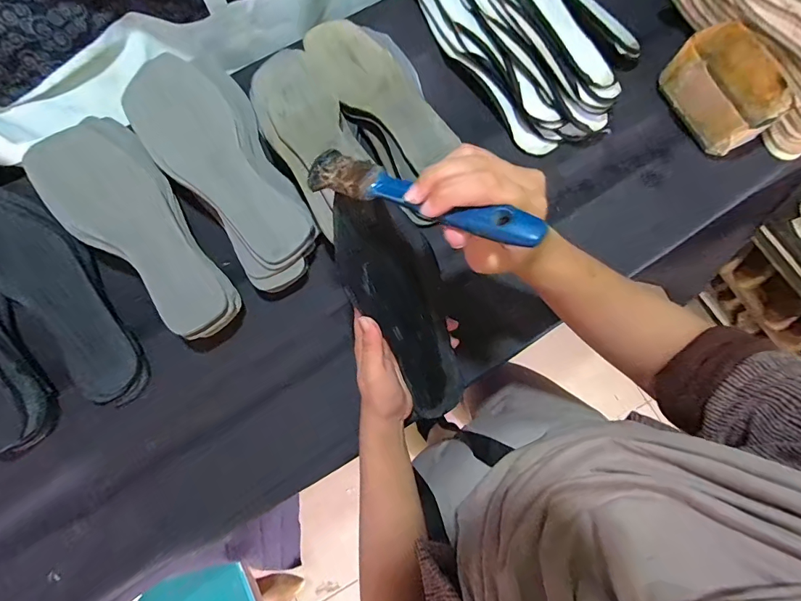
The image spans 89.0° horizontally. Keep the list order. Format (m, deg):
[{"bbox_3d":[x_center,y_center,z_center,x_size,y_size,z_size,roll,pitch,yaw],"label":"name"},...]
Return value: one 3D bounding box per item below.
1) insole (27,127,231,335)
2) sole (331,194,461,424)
[{"bbox_3d":[-0.264,-0.069,0.404,0.091,0.031,0.248,-41,80,-9],"label":"insole"},{"bbox_3d":[0.010,0.016,0.366,0.072,0.240,0.008,-29,33,-7],"label":"sole"}]

